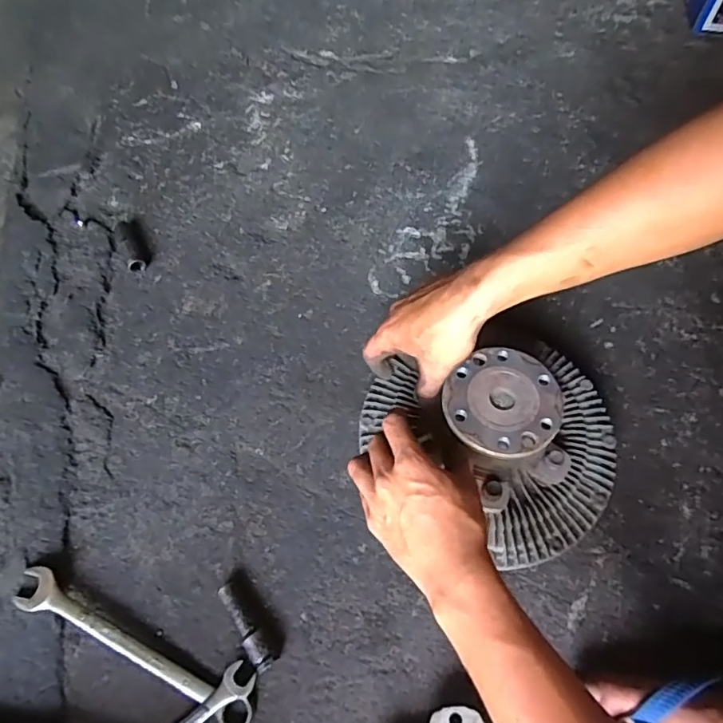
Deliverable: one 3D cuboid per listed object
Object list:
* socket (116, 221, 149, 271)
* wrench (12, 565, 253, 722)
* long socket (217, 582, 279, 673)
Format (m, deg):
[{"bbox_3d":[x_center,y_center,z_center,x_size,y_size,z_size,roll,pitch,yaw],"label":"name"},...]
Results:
[{"bbox_3d":[-0.305,-0.158,0.675,0.028,0.023,0.088,-26,65,-10],"label":"socket"},{"bbox_3d":[-0.209,0.258,0.464,0.251,0.018,0.033,22,66,13],"label":"wrench"},{"bbox_3d":[-0.106,0.241,0.464,0.019,0.020,0.080,-37,68,-15],"label":"long socket"}]

